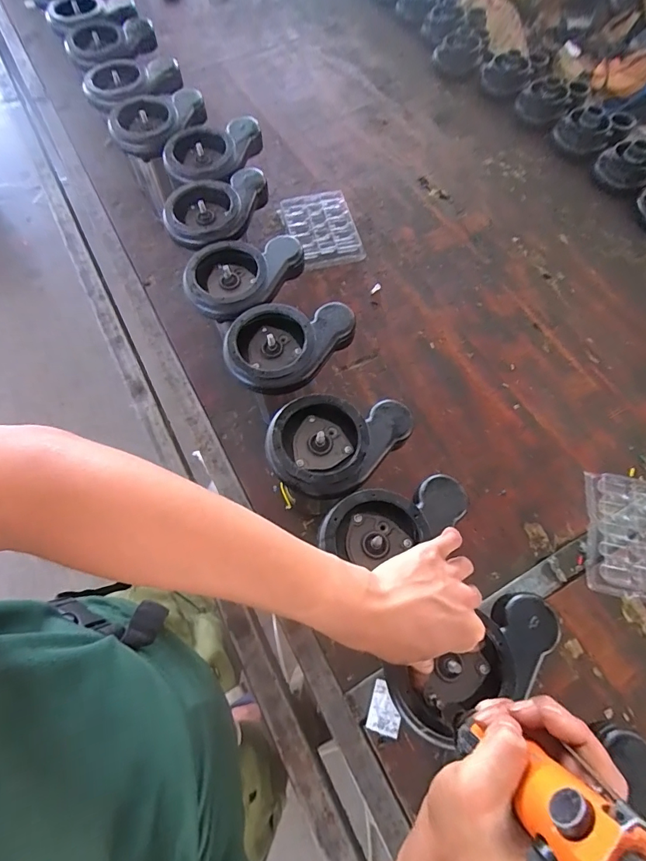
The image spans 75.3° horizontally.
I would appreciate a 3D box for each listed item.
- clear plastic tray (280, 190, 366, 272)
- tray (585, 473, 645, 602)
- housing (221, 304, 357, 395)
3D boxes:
[{"bbox_3d":[0.000,-0.401,0.831,0.128,0.027,0.178,-16,67,-7],"label":"clear plastic tray"},{"bbox_3d":[0.452,0.152,0.597,0.144,0.018,0.170,13,67,6],"label":"tray"},{"bbox_3d":[-0.045,-0.118,0.534,0.123,0.035,0.164,38,71,15],"label":"housing"}]

